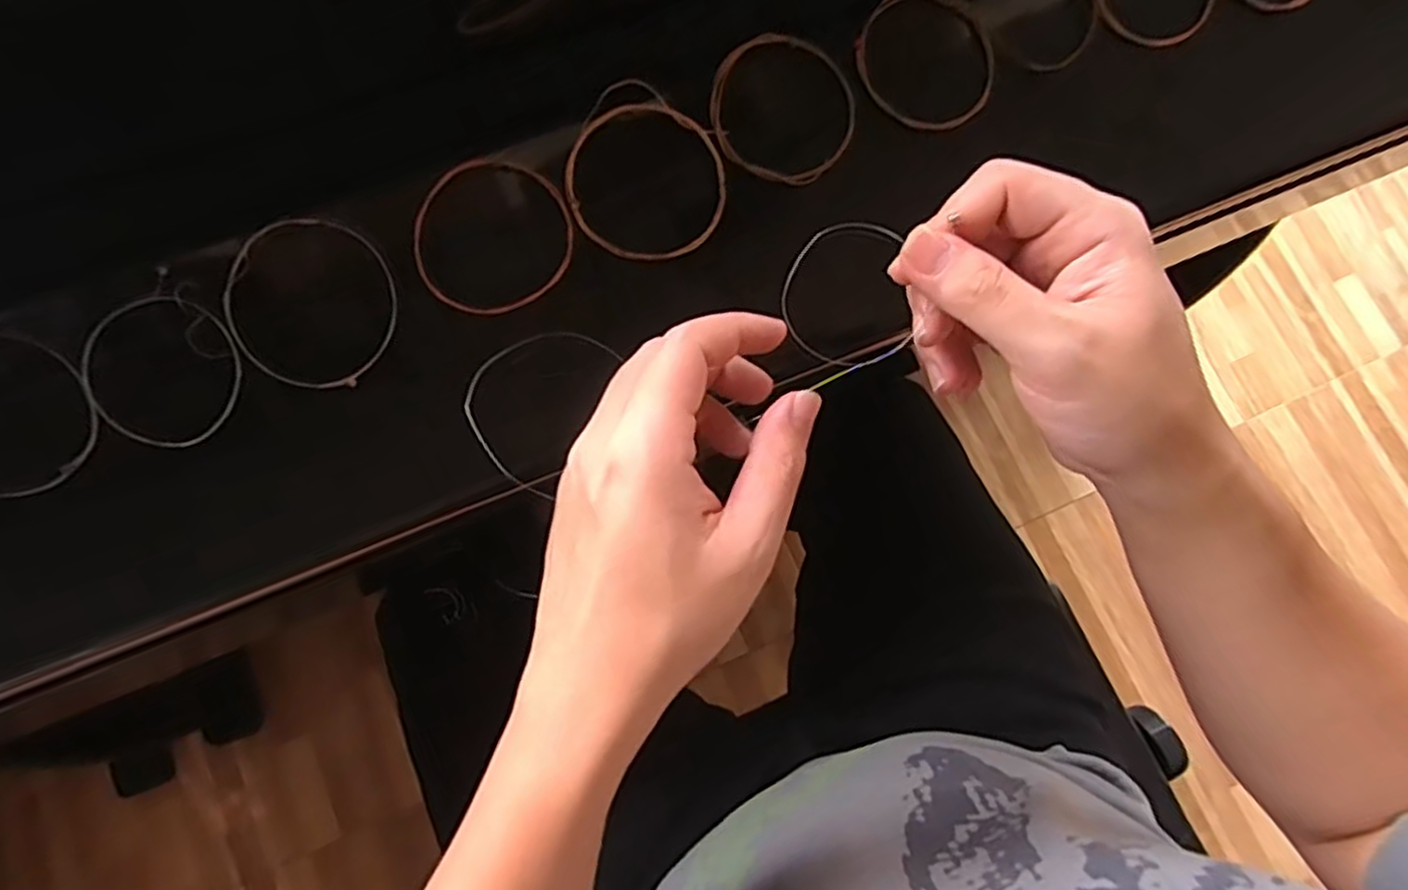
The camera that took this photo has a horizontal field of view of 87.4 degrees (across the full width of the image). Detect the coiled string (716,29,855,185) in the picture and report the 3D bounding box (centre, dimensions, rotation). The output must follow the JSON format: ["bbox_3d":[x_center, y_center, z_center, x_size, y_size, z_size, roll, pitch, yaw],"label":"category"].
[{"bbox_3d":[0.039,-0.167,0.364,0.072,0.014,0.074,15,77,1],"label":"coiled string"}]

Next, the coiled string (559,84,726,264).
[{"bbox_3d":[-0.027,-0.127,0.352,0.077,0.008,0.077,0,94,-3],"label":"coiled string"}]

